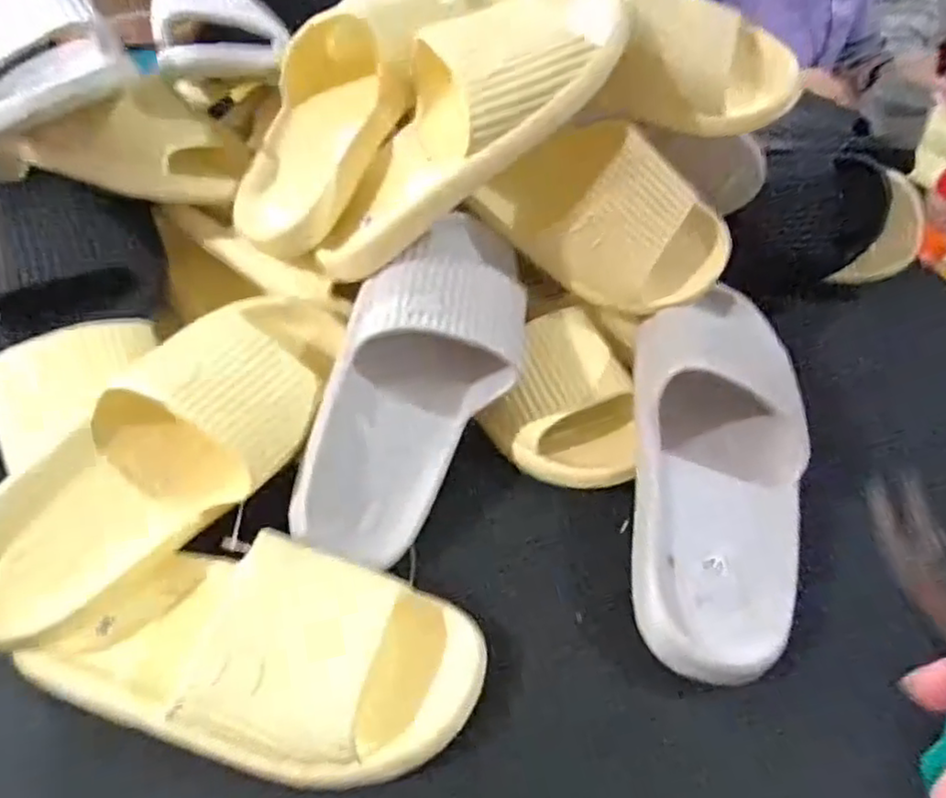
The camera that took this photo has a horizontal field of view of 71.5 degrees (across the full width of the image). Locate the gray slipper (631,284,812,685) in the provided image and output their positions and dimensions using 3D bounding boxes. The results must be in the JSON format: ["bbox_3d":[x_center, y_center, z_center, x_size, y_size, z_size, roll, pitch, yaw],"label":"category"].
[{"bbox_3d":[0.157,0.034,0.416,0.105,0.071,0.271,6,65,8],"label":"gray slipper"}]

